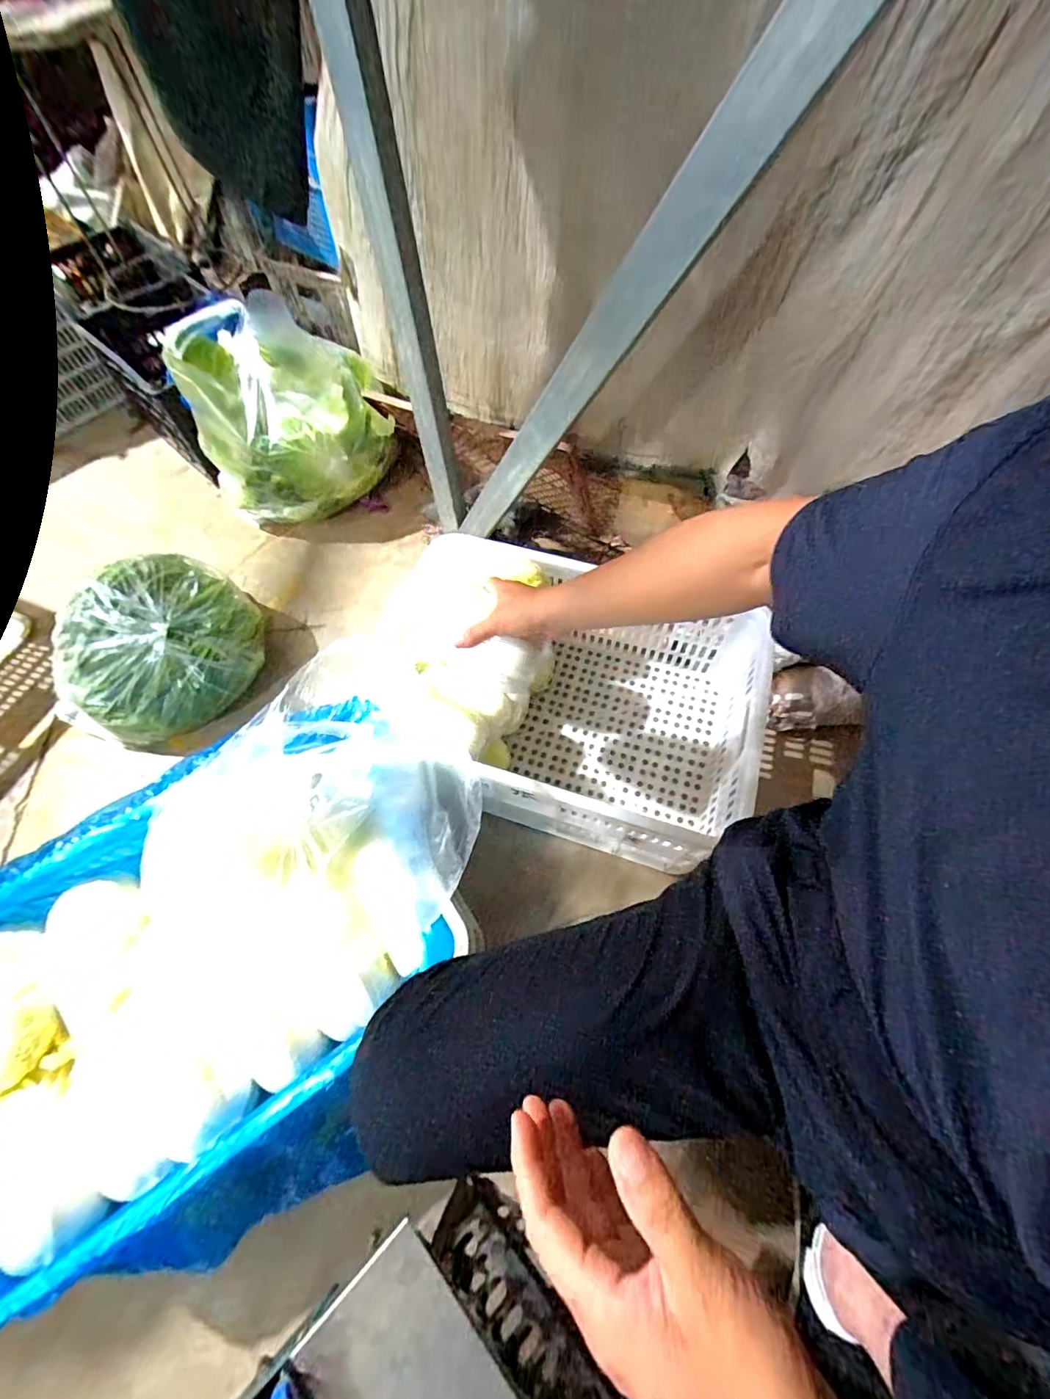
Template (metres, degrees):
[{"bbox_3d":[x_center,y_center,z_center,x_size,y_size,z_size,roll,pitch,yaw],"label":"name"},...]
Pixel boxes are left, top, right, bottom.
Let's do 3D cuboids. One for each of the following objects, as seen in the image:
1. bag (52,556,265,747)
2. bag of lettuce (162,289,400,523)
[{"bbox_3d":[-0.721,-0.093,0.959,0.393,0.191,0.305,-21,63,-9],"label":"bag"},{"bbox_3d":[-0.530,-0.648,1.119,0.419,0.340,0.308,-29,65,-13],"label":"bag of lettuce"}]

